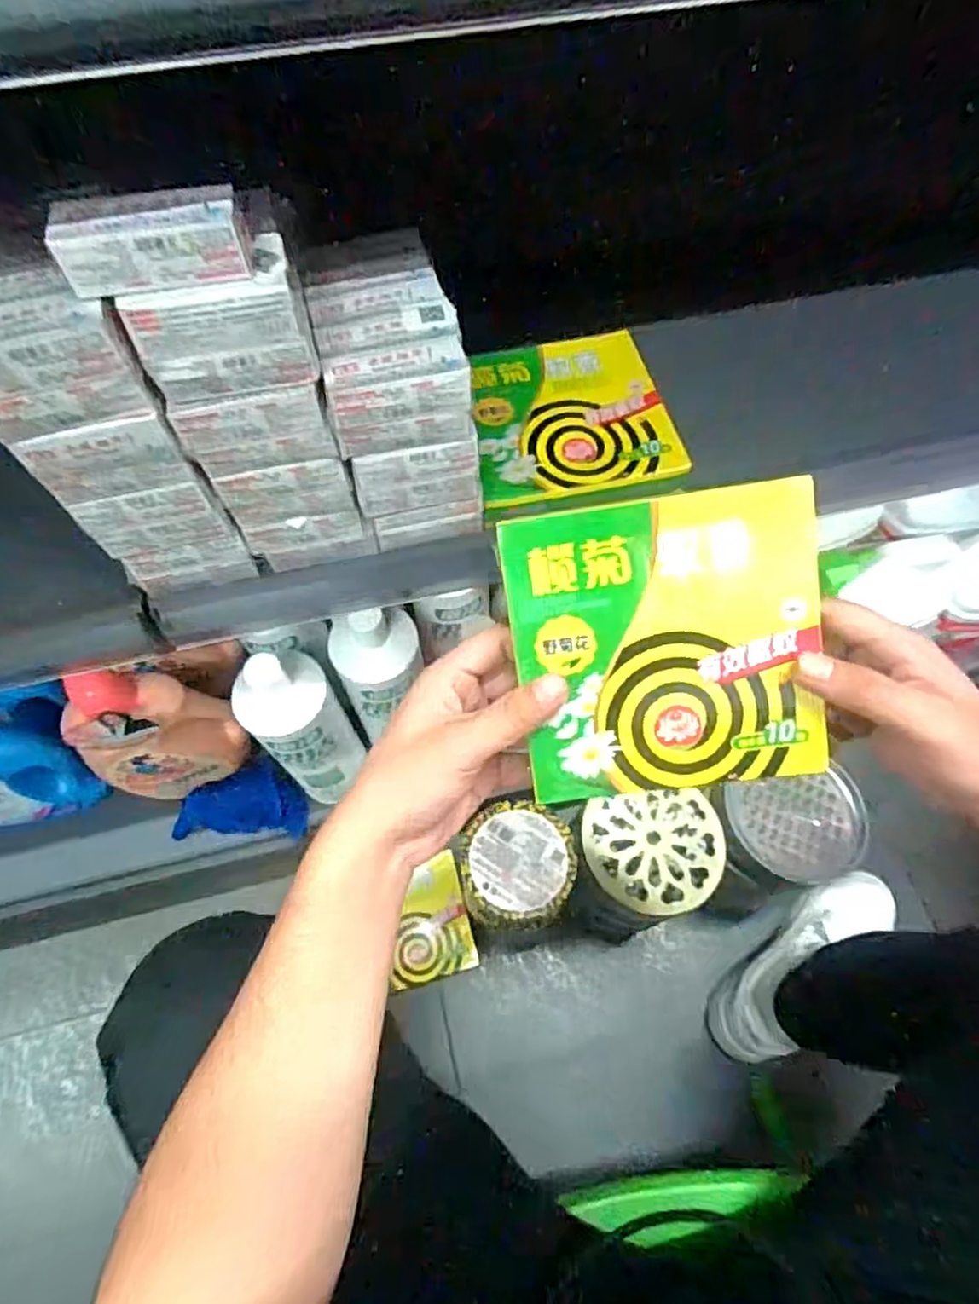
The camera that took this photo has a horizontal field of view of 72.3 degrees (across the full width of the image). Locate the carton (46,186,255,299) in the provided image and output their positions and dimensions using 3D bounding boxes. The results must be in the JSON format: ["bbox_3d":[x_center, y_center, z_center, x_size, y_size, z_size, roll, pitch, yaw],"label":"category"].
[{"bbox_3d":[-0.129,-0.160,0.258,0.068,0.026,0.024,-11,63,-5],"label":"carton"}]

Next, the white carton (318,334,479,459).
[{"bbox_3d":[-0.044,-0.125,0.335,0.068,0.047,0.023,-12,64,-5],"label":"white carton"}]

